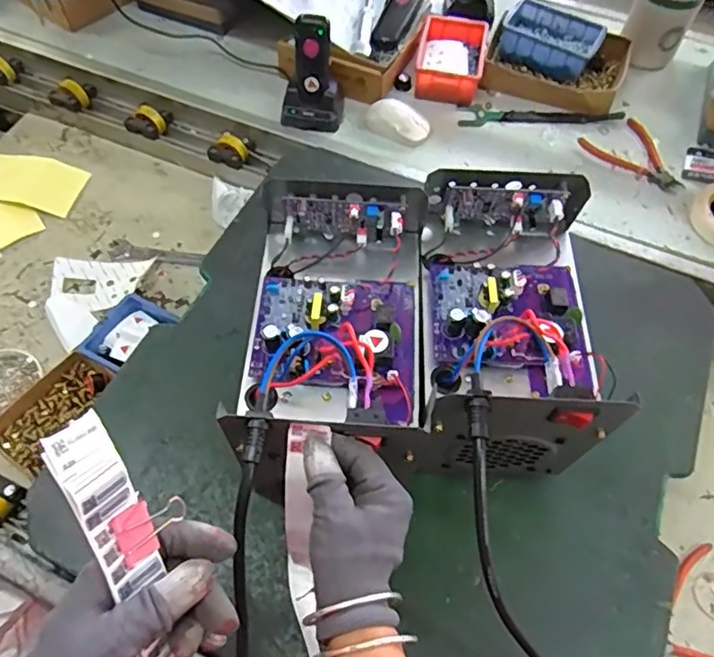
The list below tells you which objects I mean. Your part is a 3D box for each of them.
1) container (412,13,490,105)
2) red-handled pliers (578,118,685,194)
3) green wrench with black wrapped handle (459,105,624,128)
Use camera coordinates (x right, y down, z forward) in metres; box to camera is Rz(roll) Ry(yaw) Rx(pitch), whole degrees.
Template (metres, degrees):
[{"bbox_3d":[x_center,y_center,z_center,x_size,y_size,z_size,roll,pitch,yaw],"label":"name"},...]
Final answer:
[{"bbox_3d":[0.146,-0.420,0.898,0.102,0.044,0.154,11,60,5],"label":"container"},{"bbox_3d":[0.400,-0.241,0.818,0.106,0.009,0.140,-22,62,-13],"label":"red-handled pliers"},{"bbox_3d":[0.280,-0.326,0.871,0.245,0.006,0.041,-1,59,-2],"label":"green wrench with black wrapped handle"}]

